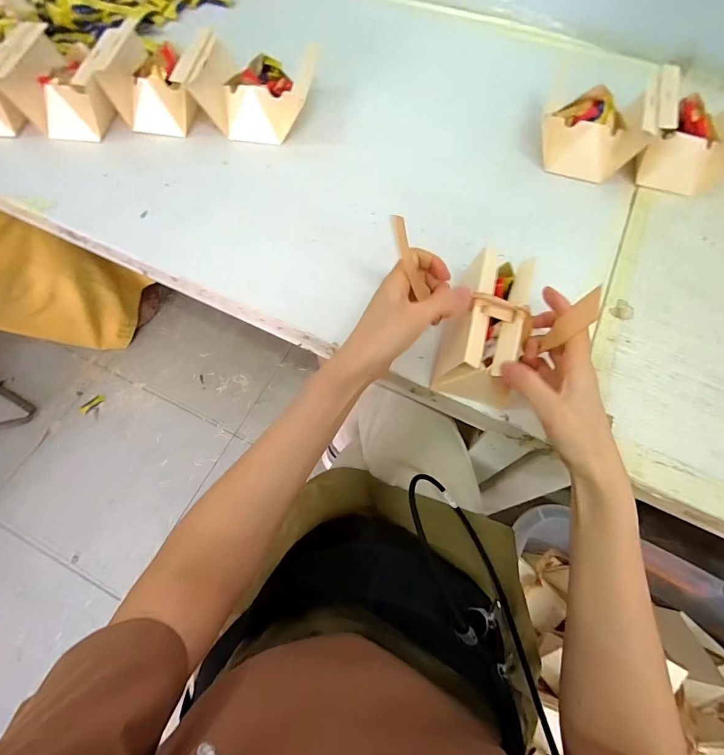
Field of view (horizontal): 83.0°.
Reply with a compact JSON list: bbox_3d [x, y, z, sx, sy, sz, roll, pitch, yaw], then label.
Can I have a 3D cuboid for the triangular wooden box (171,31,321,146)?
[{"bbox_3d":[-0.145,-0.386,0.548,0.164,0.066,0.120,14,65,4],"label":"triangular wooden box"}]

